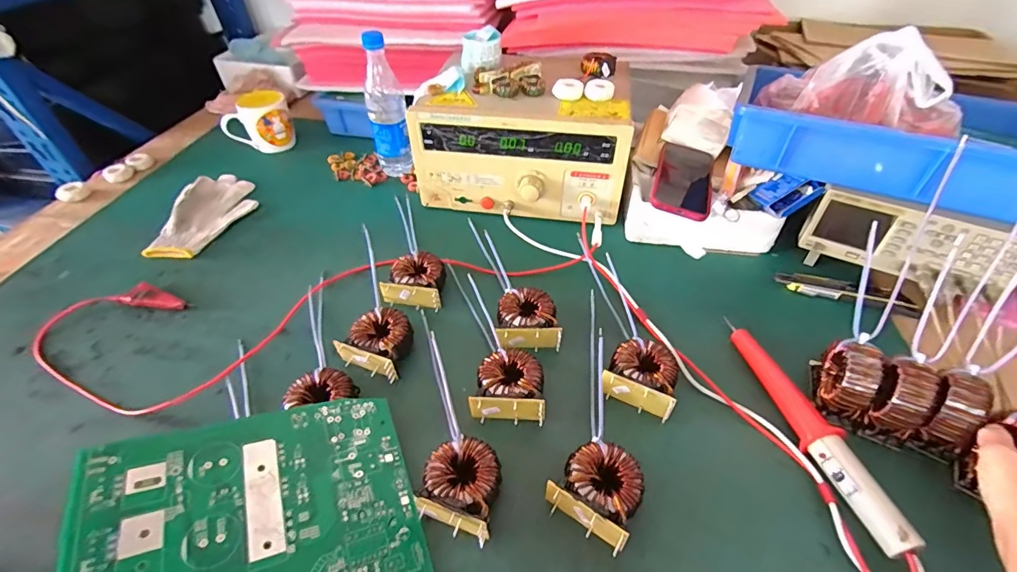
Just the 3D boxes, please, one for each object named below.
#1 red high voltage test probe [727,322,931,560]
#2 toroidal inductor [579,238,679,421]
[{"bbox_3d":[0.297,0.134,0.448,0.033,0.034,0.243,-8,46,-9],"label":"red high voltage test probe"},{"bbox_3d":[0.143,0.039,0.548,0.087,0.033,0.255,3,45,1],"label":"toroidal inductor"}]

